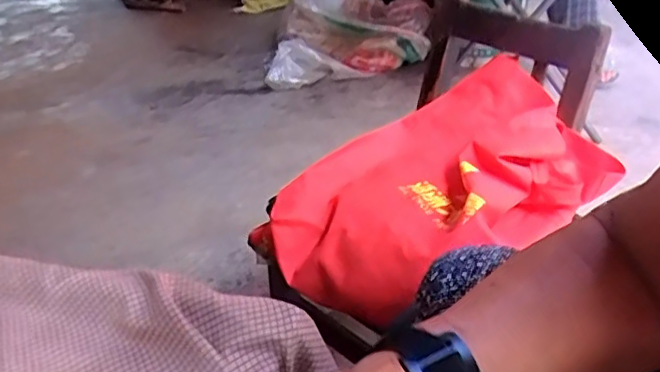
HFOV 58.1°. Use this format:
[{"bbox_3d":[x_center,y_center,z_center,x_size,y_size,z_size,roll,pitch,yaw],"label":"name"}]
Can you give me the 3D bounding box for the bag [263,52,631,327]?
[{"bbox_3d":[0.112,-0.008,0.676,0.368,0.074,0.237,-27,40,-12],"label":"bag"}]

